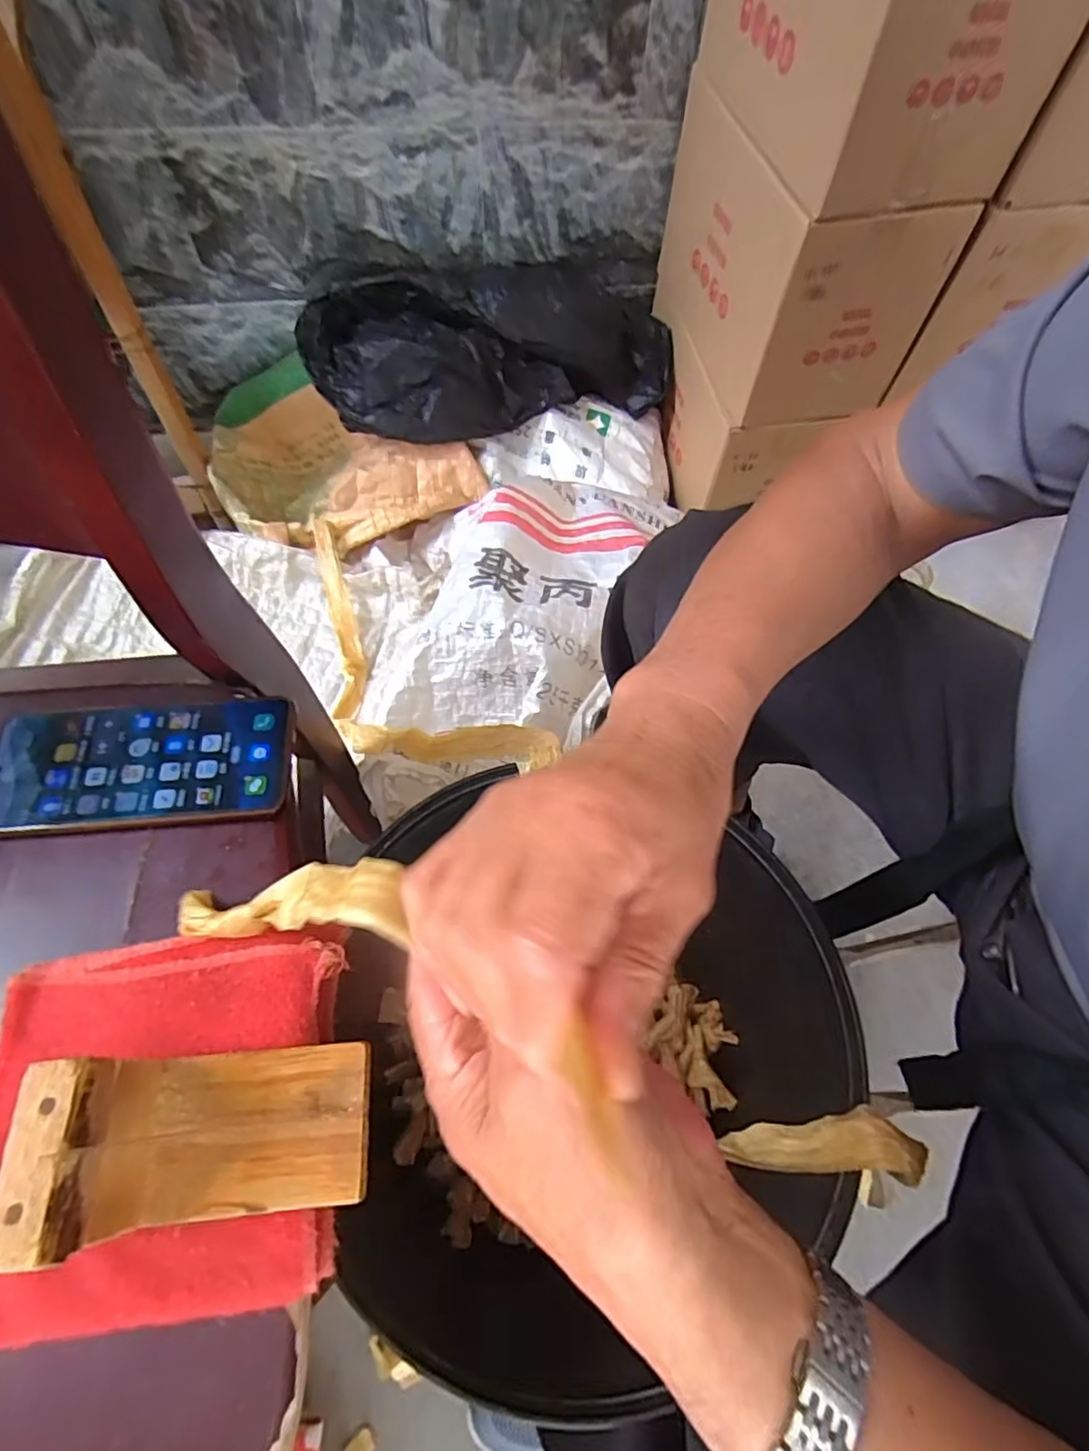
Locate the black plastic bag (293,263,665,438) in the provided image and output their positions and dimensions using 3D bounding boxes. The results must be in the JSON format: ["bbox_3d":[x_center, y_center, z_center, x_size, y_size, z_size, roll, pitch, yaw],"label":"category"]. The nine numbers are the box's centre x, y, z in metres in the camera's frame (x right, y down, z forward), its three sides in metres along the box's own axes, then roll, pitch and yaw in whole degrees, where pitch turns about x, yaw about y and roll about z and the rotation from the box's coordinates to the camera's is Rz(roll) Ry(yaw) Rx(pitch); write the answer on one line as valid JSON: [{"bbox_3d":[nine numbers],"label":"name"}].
[{"bbox_3d":[-0.067,-0.578,0.941,0.562,0.154,0.251,-15,65,-11],"label":"black plastic bag"}]

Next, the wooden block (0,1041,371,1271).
[{"bbox_3d":[-0.131,0.161,0.244,0.108,0.070,0.061,-2,63,-5],"label":"wooden block"}]

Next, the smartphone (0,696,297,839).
[{"bbox_3d":[-0.232,0.021,0.361,0.159,0.008,0.077,-5,63,-6],"label":"smartphone"}]

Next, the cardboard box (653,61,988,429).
[{"bbox_3d":[0.312,-0.643,0.842,0.201,0.233,0.414,-12,64,-10],"label":"cardboard box"}]

